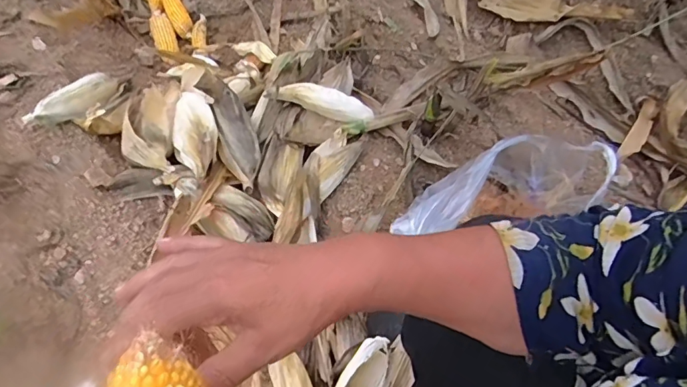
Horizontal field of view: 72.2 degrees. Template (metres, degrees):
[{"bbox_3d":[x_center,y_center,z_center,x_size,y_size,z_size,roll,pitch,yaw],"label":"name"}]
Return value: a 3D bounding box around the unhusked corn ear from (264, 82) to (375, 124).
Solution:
[{"bbox_3d":[-0.048,-0.193,0.985,0.224,0.051,0.055,13,59,5],"label":"unhusked corn ear"}]

